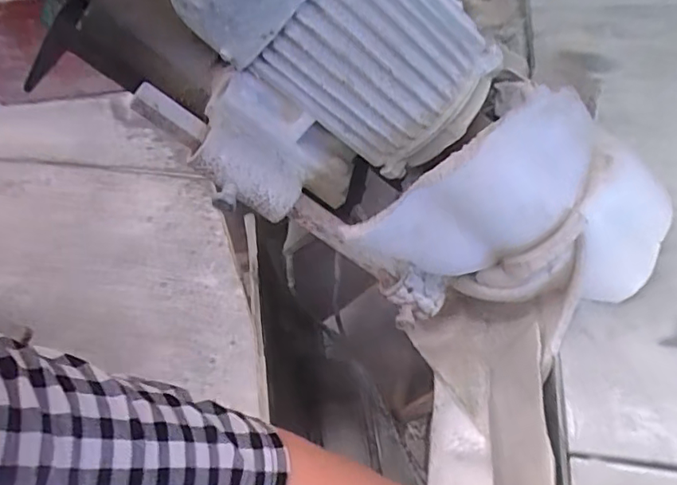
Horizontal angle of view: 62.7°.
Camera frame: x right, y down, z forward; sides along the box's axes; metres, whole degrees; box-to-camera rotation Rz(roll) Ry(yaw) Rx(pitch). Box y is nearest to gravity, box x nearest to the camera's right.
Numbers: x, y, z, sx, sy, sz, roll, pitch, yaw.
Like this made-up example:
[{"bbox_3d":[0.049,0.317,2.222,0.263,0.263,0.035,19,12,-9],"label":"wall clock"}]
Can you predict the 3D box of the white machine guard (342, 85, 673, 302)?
[{"bbox_3d":[0.160,-0.020,0.465,0.290,0.180,0.100,-15,51,-8],"label":"white machine guard"}]

